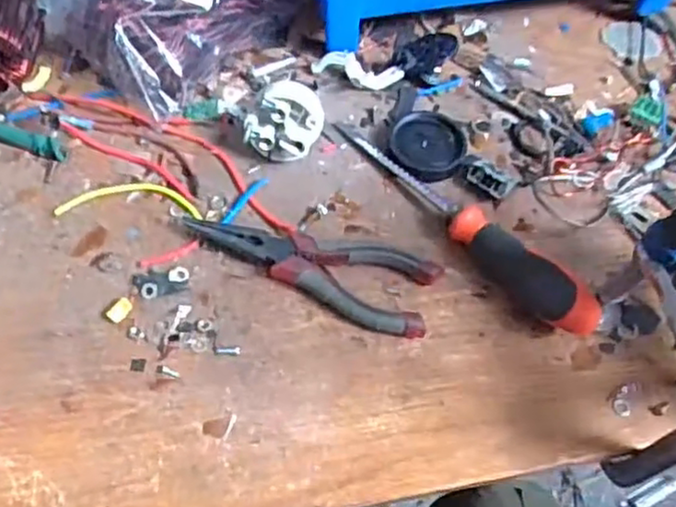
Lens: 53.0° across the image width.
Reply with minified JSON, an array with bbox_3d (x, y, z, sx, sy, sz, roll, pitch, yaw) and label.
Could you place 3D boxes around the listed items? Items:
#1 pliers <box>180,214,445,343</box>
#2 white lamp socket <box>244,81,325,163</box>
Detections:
[{"bbox_3d":[-0.021,0.012,0.407,0.159,0.018,0.051,12,60,4],"label":"pliers"},{"bbox_3d":[-0.034,-0.083,0.445,0.045,0.046,0.040,15,60,5],"label":"white lamp socket"}]

